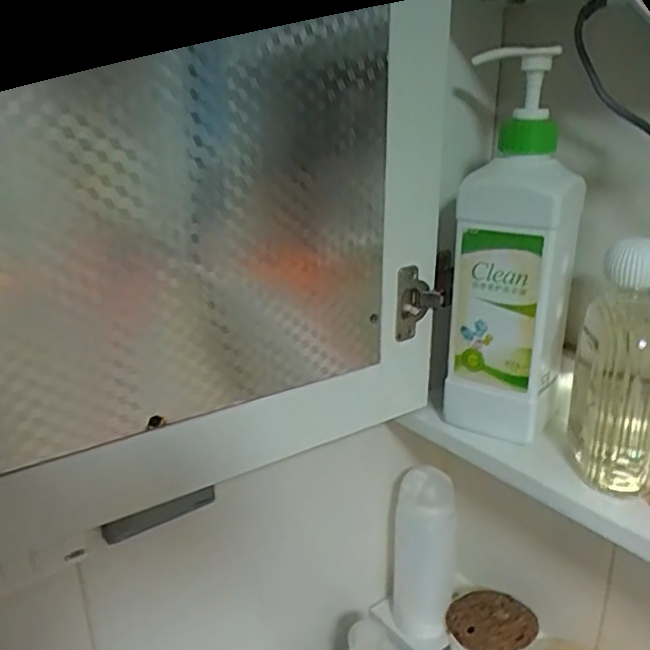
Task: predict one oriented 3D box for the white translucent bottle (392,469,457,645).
[{"bbox_3d":[0.098,0.226,0.594,0.056,0.168,0.044,5,21,16],"label":"white translucent bottle"}]

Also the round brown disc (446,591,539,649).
[{"bbox_3d":[0.164,0.296,0.591,0.084,0.039,0.062,0,20,3],"label":"round brown disc"}]

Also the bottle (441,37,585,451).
[{"bbox_3d":[0.143,-0.055,0.456,0.078,0.277,0.064,10,23,26],"label":"bottle"}]

